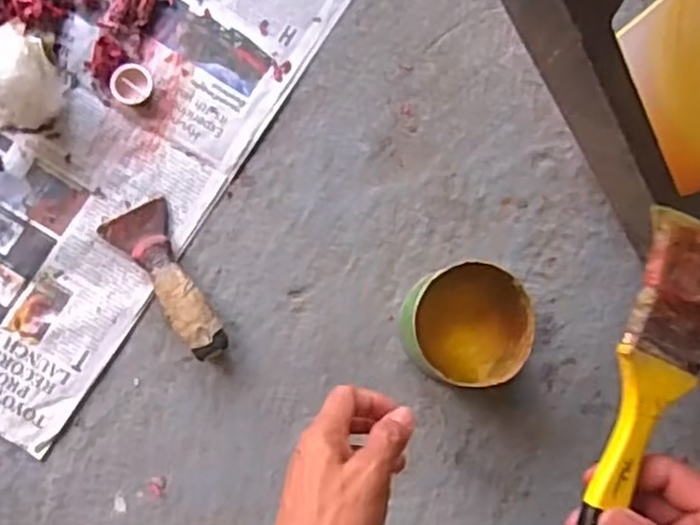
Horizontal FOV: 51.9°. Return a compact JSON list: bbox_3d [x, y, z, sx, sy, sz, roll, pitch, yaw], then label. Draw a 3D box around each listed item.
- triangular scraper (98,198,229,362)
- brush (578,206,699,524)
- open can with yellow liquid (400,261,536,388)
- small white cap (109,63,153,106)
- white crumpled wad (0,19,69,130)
[{"bbox_3d":[-0.149,0.017,0.592,0.051,0.027,0.139,-30,89,-10],"label":"triangular scraper"},{"bbox_3d":[0.161,0.069,0.384,0.056,0.013,0.192,23,85,-5],"label":"brush"},{"bbox_3d":[0.097,0.053,0.606,0.098,0.059,0.097,1,84,-8],"label":"open can with yellow liquid"},{"bbox_3d":[-0.184,-0.151,0.608,0.033,0.013,0.033,1,84,-8],"label":"small white cap"},{"bbox_3d":[-0.261,-0.146,0.573,0.052,0.061,0.076,-3,84,-8],"label":"white crumpled wad"}]

